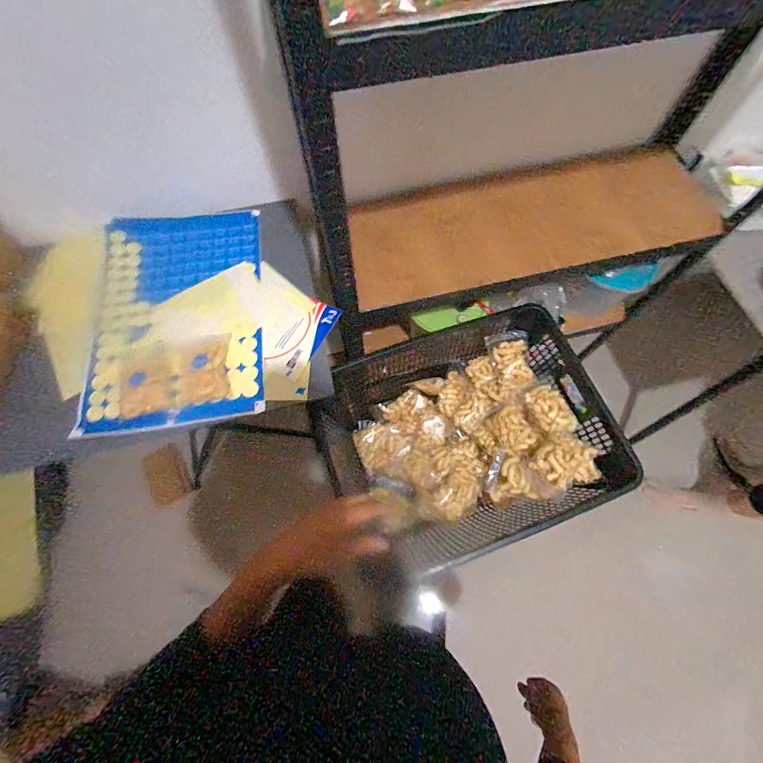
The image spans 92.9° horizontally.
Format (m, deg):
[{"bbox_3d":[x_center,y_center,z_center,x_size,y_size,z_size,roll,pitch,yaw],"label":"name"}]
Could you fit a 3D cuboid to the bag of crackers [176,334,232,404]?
[{"bbox_3d":[-0.317,-0.028,0.637,0.090,0.033,0.135,-11,68,-4],"label":"bag of crackers"}]

